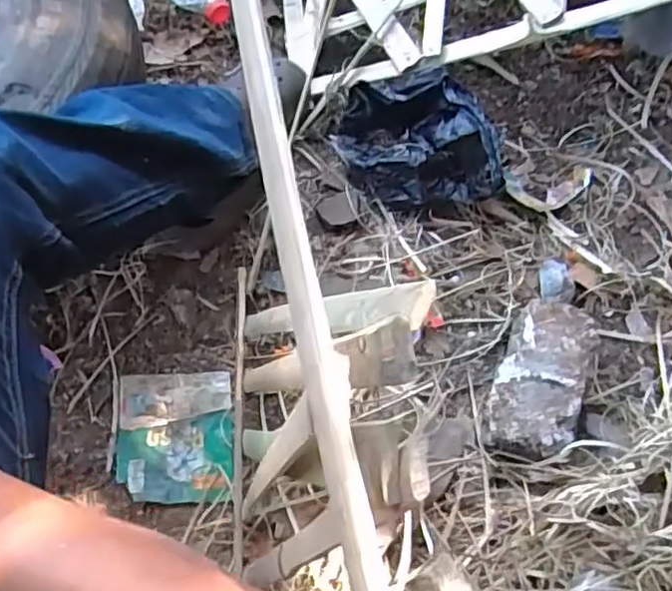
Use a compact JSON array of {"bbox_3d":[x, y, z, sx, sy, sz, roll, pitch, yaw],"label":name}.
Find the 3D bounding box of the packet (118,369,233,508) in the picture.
[{"bbox_3d":[-0.166,0.145,0.675,0.113,0.024,0.131,-2,63,-4],"label":"packet"}]

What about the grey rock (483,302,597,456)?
[{"bbox_3d":[0.209,0.088,0.678,0.083,0.048,0.164,21,64,8],"label":"grey rock"}]

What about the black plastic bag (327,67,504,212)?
[{"bbox_3d":[0.099,-0.190,0.794,0.200,0.091,0.162,11,63,3],"label":"black plastic bag"}]

